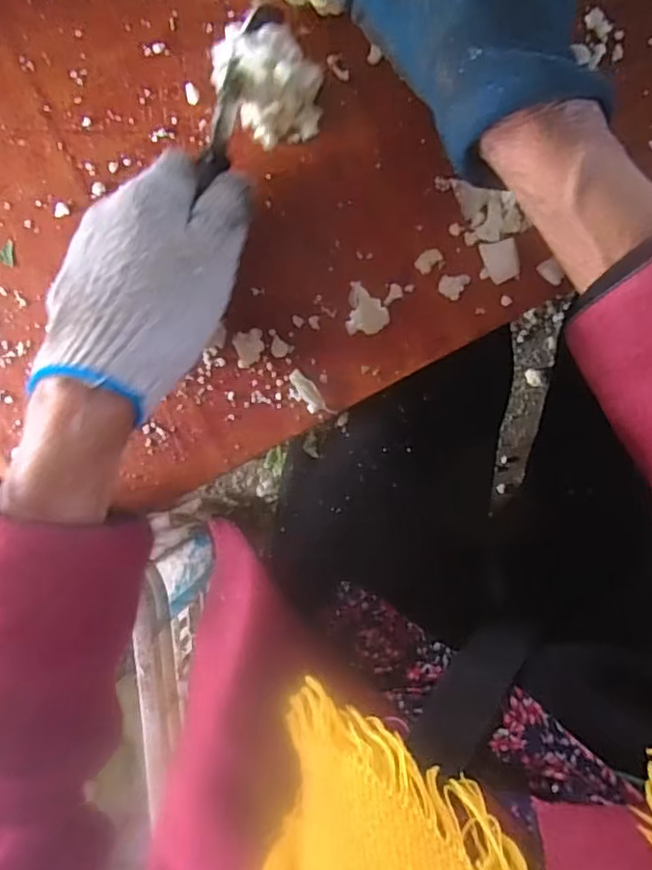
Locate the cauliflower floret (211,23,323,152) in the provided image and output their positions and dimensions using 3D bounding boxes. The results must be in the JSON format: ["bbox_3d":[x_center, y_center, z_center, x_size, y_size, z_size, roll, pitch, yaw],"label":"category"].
[{"bbox_3d":[-0.027,-0.172,0.306,0.043,0.037,0.047,1,95,8],"label":"cauliflower floret"}]

